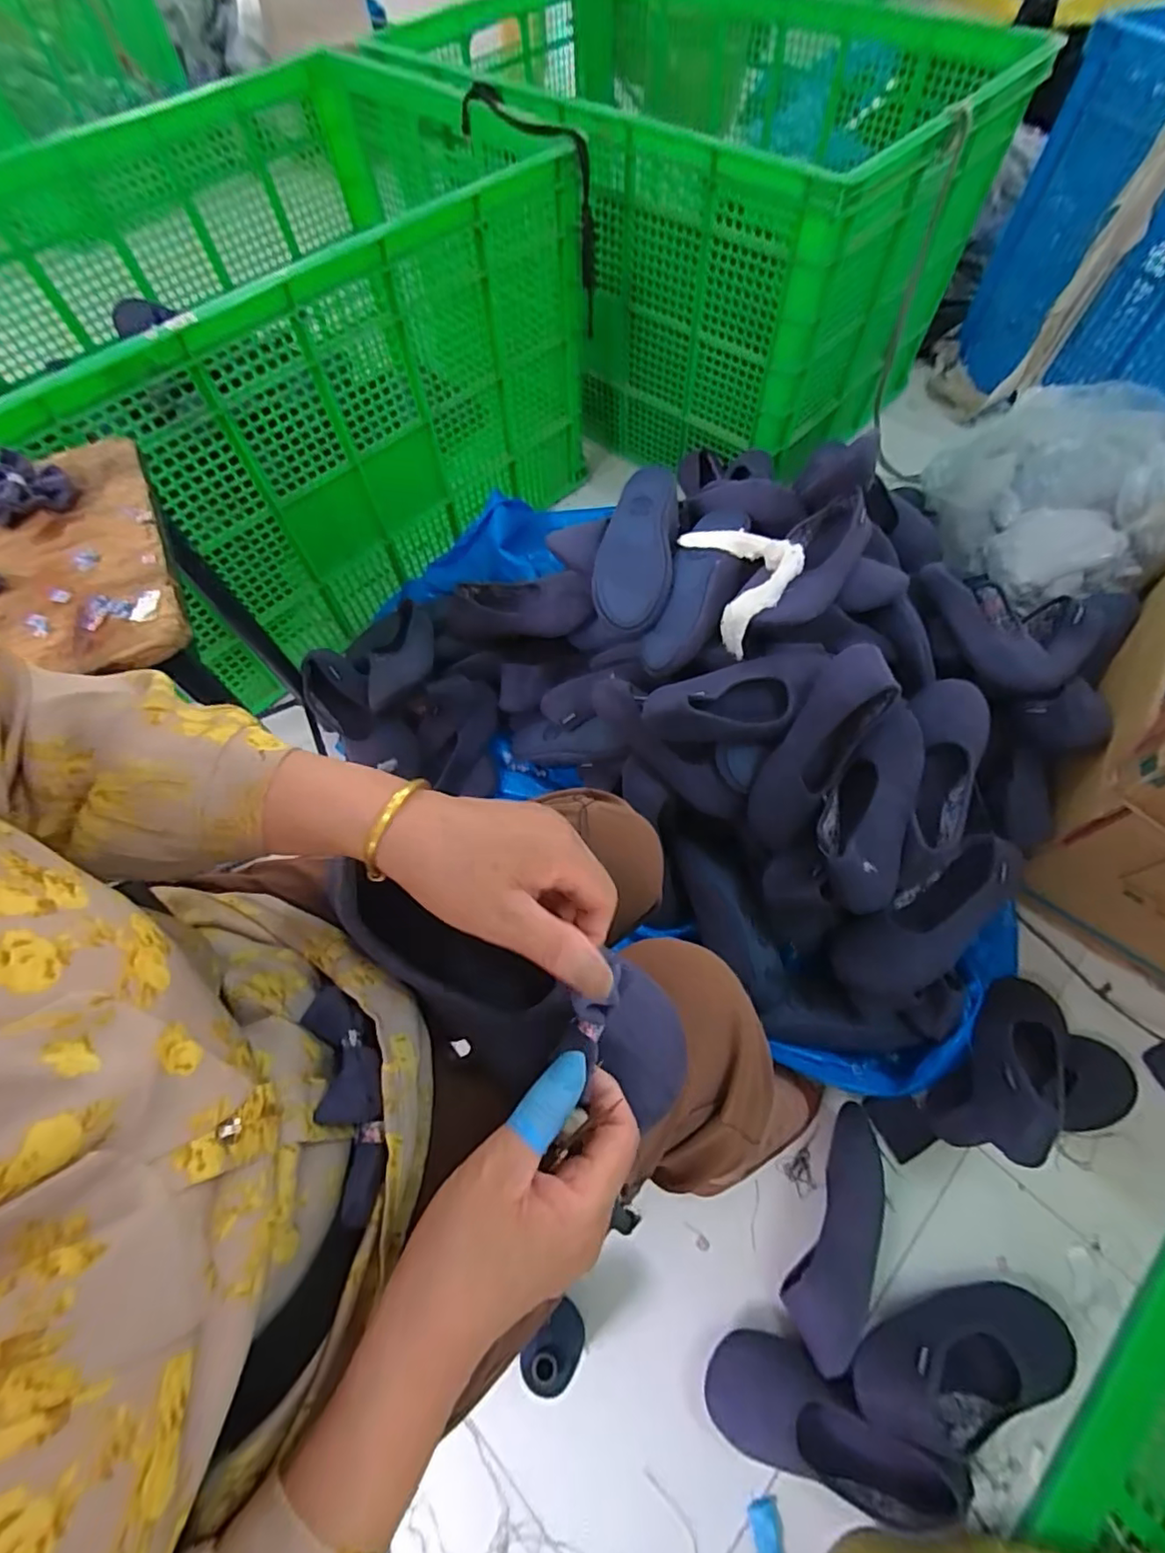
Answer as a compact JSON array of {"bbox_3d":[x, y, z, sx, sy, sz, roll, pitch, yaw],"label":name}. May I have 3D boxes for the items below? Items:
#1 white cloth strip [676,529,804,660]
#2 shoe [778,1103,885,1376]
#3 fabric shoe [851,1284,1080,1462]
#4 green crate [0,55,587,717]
[{"bbox_3d":[0.201,-0.261,0.743,0.098,0.097,0.177,-19,64,-7],"label":"white cloth strip"},{"bbox_3d":[0.292,0.506,0.652,0.070,0.076,0.249,23,67,14],"label":"shoe"},{"bbox_3d":[0.402,0.603,0.595,0.250,0.057,0.095,0,62,-17],"label":"fabric shoe"},{"bbox_3d":[-0.579,-0.709,1.031,1.072,0.501,0.754,-42,69,-17],"label":"green crate"}]

